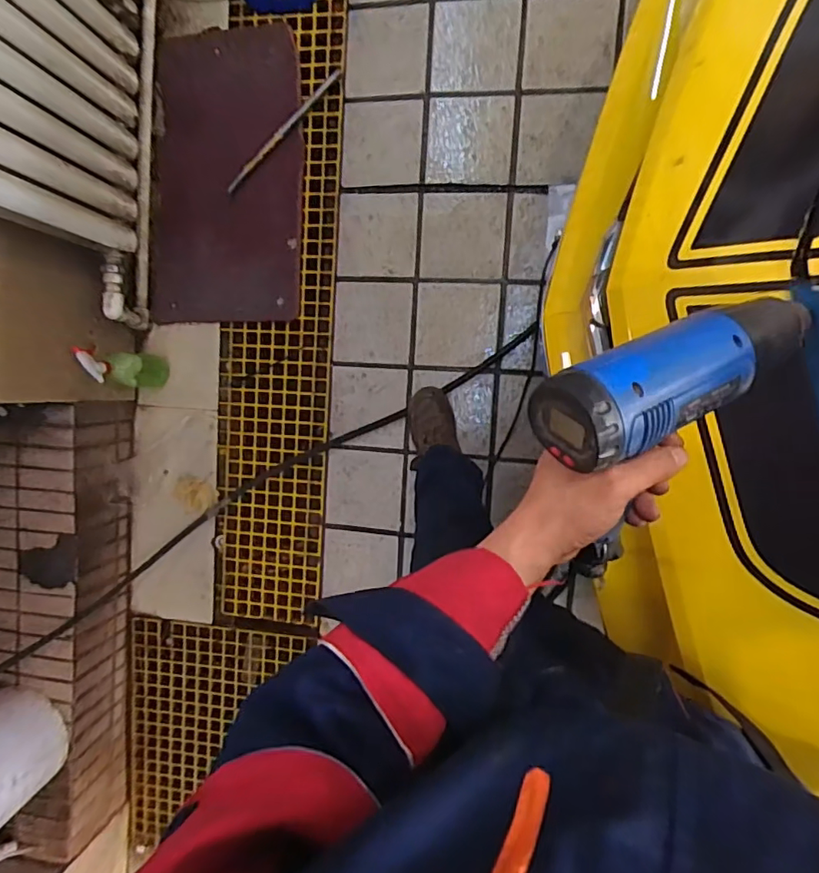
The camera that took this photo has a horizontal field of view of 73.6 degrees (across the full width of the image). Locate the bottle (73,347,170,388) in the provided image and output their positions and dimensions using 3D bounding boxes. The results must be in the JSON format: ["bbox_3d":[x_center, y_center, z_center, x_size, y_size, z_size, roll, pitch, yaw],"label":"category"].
[{"bbox_3d":[-0.670,-0.158,1.294,0.079,0.238,0.085,6,97,7],"label":"bottle"}]

